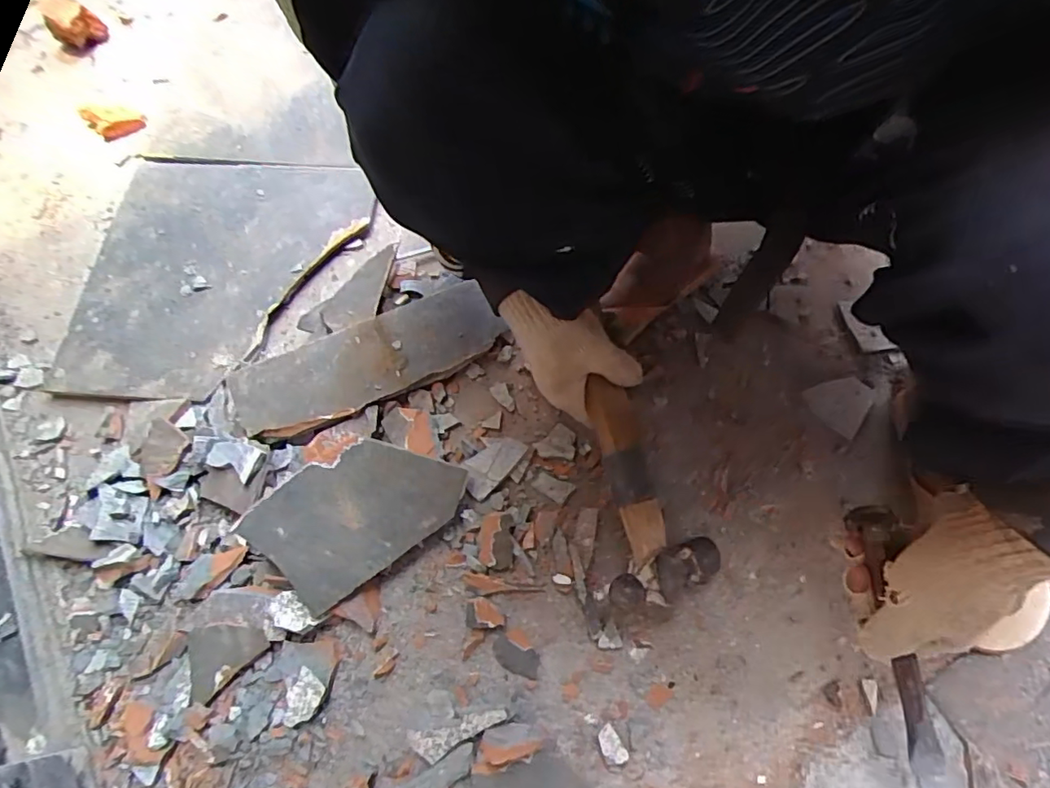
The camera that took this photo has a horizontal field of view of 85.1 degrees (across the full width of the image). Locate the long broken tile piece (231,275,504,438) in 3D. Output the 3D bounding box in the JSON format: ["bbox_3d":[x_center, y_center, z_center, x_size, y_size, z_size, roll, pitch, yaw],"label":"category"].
[{"bbox_3d":[-0.156,-0.037,0.571,0.262,0.018,0.096,-19,69,-16],"label":"long broken tile piece"}]

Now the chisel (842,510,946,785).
[{"bbox_3d":[0.242,0.164,0.370,0.020,0.018,0.204,-19,99,-7],"label":"chisel"}]

